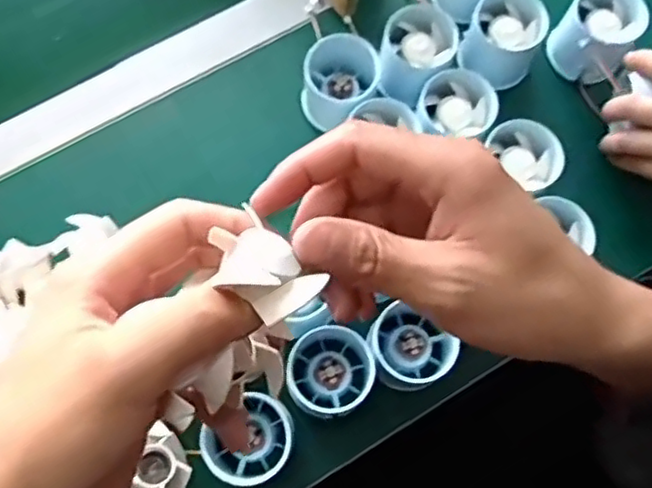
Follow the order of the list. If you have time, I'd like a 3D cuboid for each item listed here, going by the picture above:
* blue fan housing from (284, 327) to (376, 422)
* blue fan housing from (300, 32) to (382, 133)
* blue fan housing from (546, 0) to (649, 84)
[{"bbox_3d":[0.002,0.080,0.415,0.052,0.053,0.057,0,73,-1],"label":"blue fan housing"},{"bbox_3d":[0.011,-0.116,0.464,0.052,0.050,0.050,14,73,4],"label":"blue fan housing"},{"bbox_3d":[0.197,-0.153,0.479,0.054,0.046,0.060,42,77,11],"label":"blue fan housing"}]

